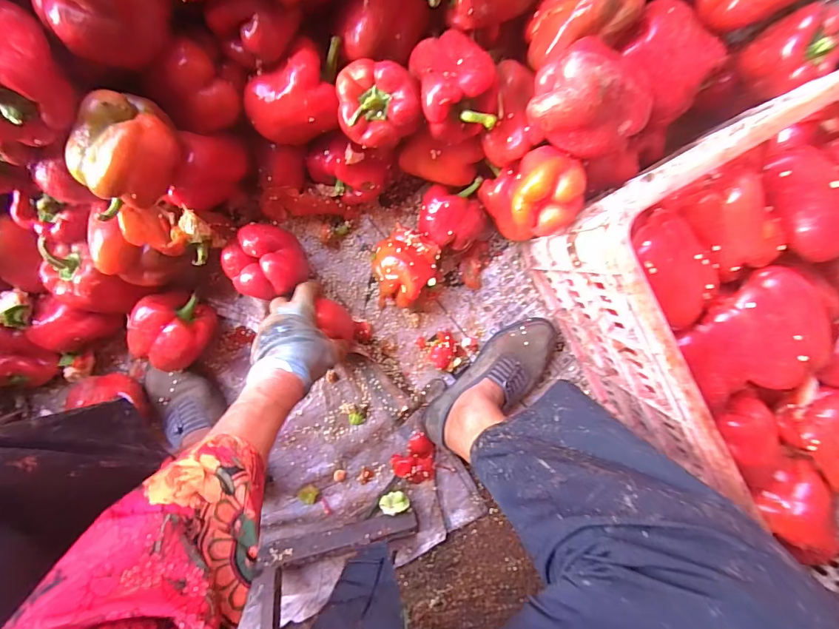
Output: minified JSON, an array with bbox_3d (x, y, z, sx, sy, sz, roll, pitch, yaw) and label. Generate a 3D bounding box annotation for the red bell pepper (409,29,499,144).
[{"bbox_3d":[0.039,-0.246,0.443,0.086,0.065,0.104,-13,96,-3],"label":"red bell pepper"}]

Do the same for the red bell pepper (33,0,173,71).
[{"bbox_3d":[-0.281,-0.271,0.364,0.085,0.069,0.096,35,92,-6],"label":"red bell pepper"}]

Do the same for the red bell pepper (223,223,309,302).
[{"bbox_3d":[-0.198,-0.066,0.535,0.084,0.079,0.089,0,95,-4],"label":"red bell pepper"}]

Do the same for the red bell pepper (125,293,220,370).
[{"bbox_3d":[-0.329,0.022,0.559,0.085,0.087,0.093,0,95,-4],"label":"red bell pepper"}]

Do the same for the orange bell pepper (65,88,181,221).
[{"bbox_3d":[-0.280,-0.153,0.398,0.079,0.066,0.106,32,92,-6],"label":"orange bell pepper"}]

